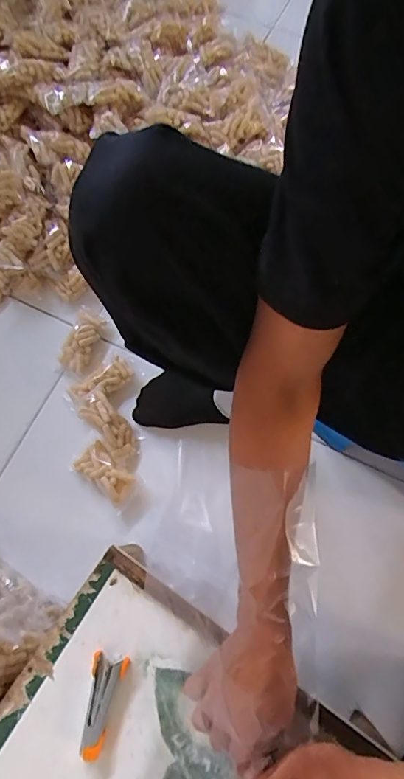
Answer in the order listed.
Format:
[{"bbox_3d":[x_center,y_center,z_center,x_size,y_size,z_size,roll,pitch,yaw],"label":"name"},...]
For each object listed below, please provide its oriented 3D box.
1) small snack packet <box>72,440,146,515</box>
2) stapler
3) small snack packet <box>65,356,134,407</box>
[{"bbox_3d":[-0.147,0.131,0.684,0.108,0.020,0.058,39,78,13],"label":"small snack packet"},{"bbox_3d":[-0.106,0.325,0.458,0.037,0.022,0.086,11,74,6],"label":"stapler"},{"bbox_3d":[-0.169,-0.010,0.723,0.113,0.022,0.050,-32,75,-8],"label":"small snack packet"}]

